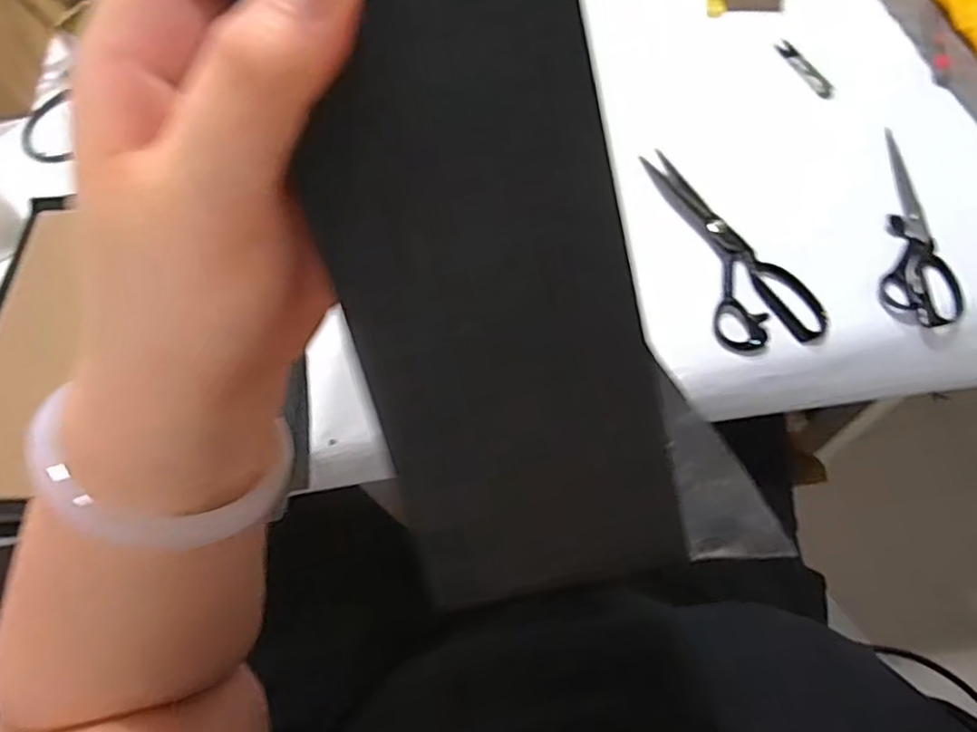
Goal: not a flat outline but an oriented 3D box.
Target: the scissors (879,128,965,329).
[{"bbox_3d":[0.418,-0.142,0.644,0.065,0.009,0.230,12,63,8],"label":"scissors"}]

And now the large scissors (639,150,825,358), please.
[{"bbox_3d":[0.219,-0.119,0.636,0.092,0.011,0.241,-21,63,-8],"label":"large scissors"}]

